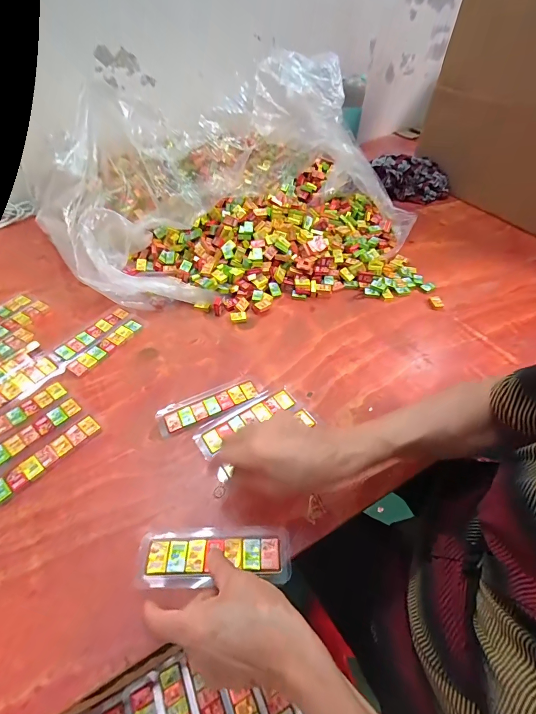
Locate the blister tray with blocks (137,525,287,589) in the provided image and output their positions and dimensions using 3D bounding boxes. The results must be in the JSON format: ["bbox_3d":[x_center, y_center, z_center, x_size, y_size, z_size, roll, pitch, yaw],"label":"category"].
[{"bbox_3d":[-0.050,0.187,0.308,0.138,0.016,0.047,-2,49,-2],"label":"blister tray with blocks"}]

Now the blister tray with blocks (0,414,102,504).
[{"bbox_3d":[-0.251,0.114,0.376,0.030,0.006,0.120,30,55,23],"label":"blister tray with blocks"}]

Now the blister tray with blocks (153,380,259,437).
[{"bbox_3d":[-0.077,0.061,0.423,0.127,0.013,0.035,-20,52,-17],"label":"blister tray with blocks"}]

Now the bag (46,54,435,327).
[{"bbox_3d":[-0.031,-0.313,0.595,0.640,0.237,0.456,1,49,0],"label":"bag"}]

